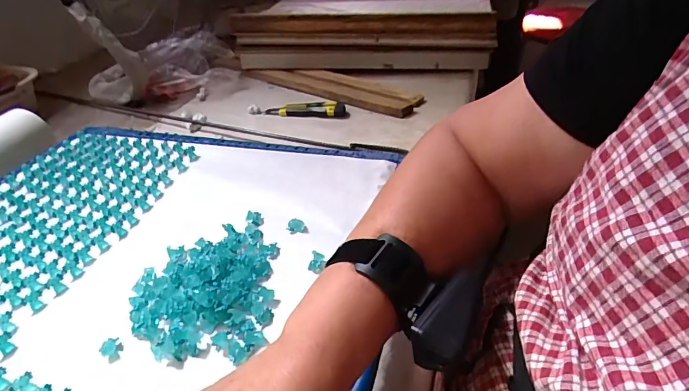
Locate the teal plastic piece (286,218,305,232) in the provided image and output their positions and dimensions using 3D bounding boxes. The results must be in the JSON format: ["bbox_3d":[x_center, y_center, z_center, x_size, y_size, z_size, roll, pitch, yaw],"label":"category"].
[{"bbox_3d":[-0.056,0.034,0.491,0.020,0.006,0.015,4,37,12],"label":"teal plastic piece"}]

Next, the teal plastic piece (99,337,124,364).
[{"bbox_3d":[-0.210,0.137,0.382,0.017,0.007,0.023,-31,43,-31],"label":"teal plastic piece"}]

